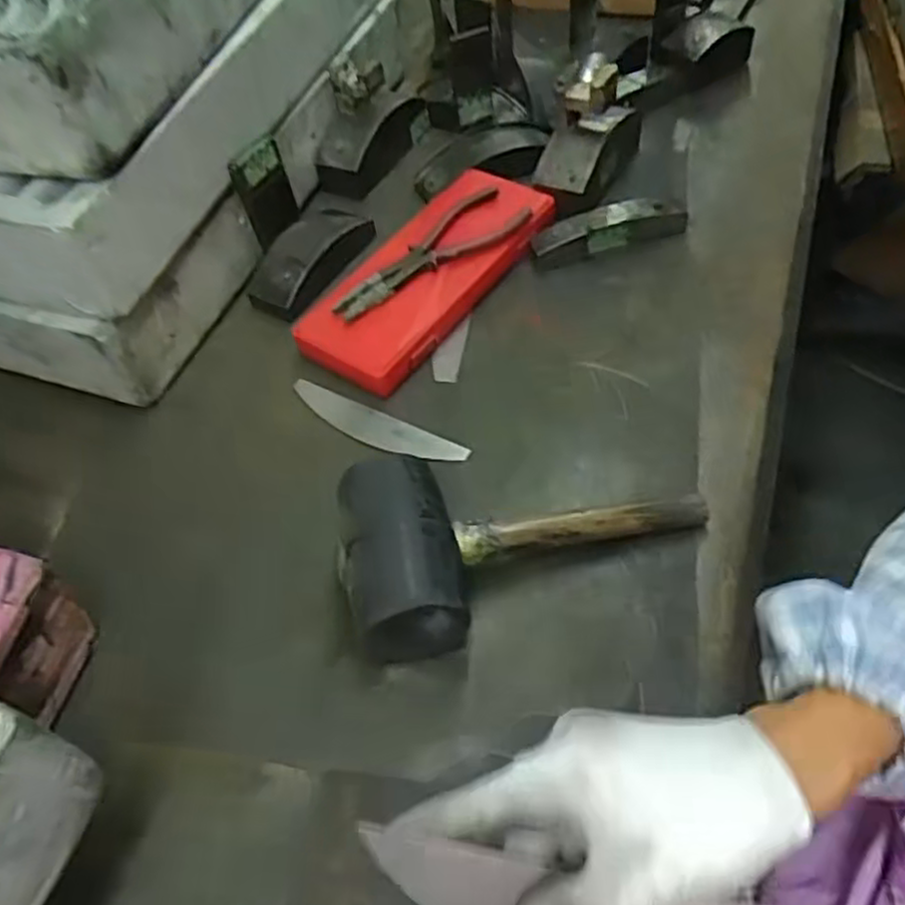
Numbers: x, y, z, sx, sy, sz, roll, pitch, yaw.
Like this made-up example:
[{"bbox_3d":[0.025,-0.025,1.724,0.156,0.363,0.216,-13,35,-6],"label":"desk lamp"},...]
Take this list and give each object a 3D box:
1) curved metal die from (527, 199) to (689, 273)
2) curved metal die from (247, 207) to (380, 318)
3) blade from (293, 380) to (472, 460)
[{"bbox_3d":[0.139,-0.196,0.670,0.136,0.039,0.025,-17,53,-5],"label":"curved metal die"},{"bbox_3d":[-0.128,-0.177,0.686,0.073,0.031,0.129,17,58,19],"label":"curved metal die"},{"bbox_3d":[-0.058,-0.020,0.577,0.146,0.009,0.030,25,65,20],"label":"blade"}]

